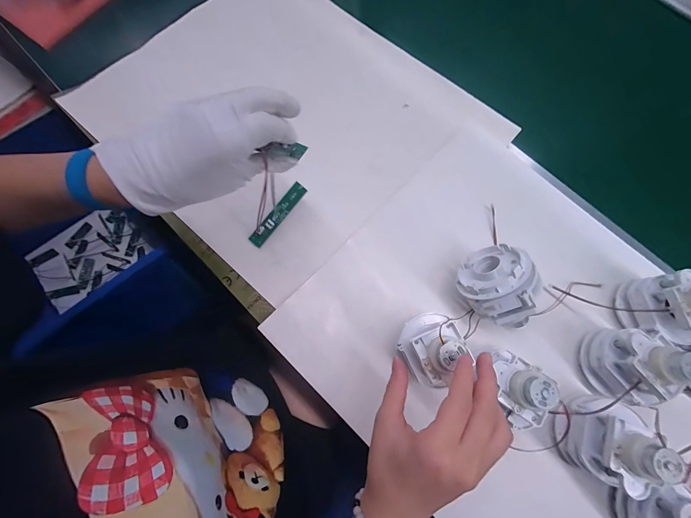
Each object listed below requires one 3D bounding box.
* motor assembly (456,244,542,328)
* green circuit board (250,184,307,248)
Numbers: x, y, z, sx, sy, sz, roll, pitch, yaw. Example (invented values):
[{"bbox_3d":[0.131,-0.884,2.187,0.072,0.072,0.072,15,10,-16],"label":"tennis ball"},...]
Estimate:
[{"bbox_3d":[0.148,0.032,0.301,0.064,0.077,0.082,-14,76,-5],"label":"motor assembly"},{"bbox_3d":[-0.078,-0.050,0.340,0.016,0.010,0.087,40,91,-26],"label":"green circuit board"}]

